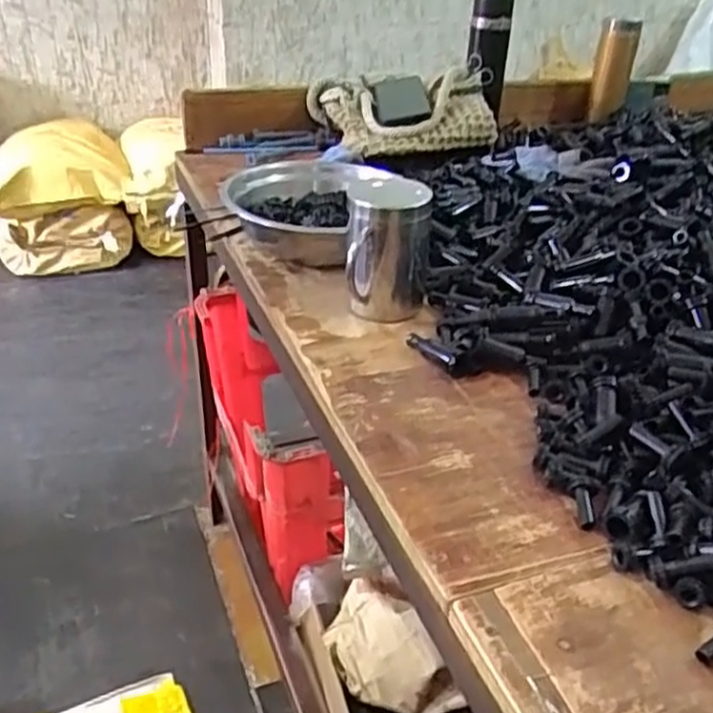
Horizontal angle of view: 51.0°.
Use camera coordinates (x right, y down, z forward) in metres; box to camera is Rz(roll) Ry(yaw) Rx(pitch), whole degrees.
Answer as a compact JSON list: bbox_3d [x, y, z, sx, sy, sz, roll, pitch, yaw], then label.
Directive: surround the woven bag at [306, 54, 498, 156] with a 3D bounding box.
[{"bbox_3d":[0.080,-0.370,1.118,0.288,0.083,0.183,-3,33,-9],"label":"woven bag"}]

